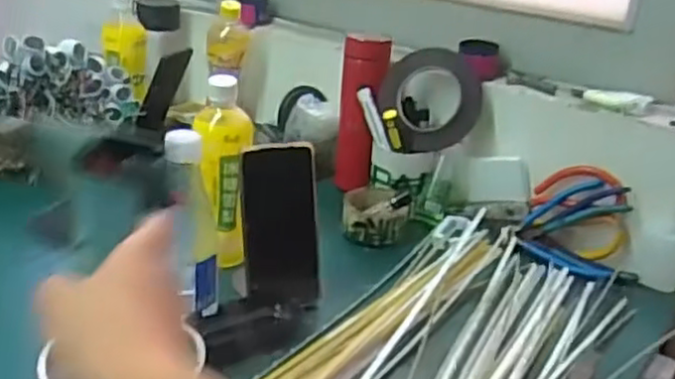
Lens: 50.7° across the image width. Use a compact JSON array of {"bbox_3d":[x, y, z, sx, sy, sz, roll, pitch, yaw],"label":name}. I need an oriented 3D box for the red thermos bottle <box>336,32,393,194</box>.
[{"bbox_3d":[0.032,-0.092,0.928,0.062,0.199,0.062,6,22,2],"label":"red thermos bottle"}]

